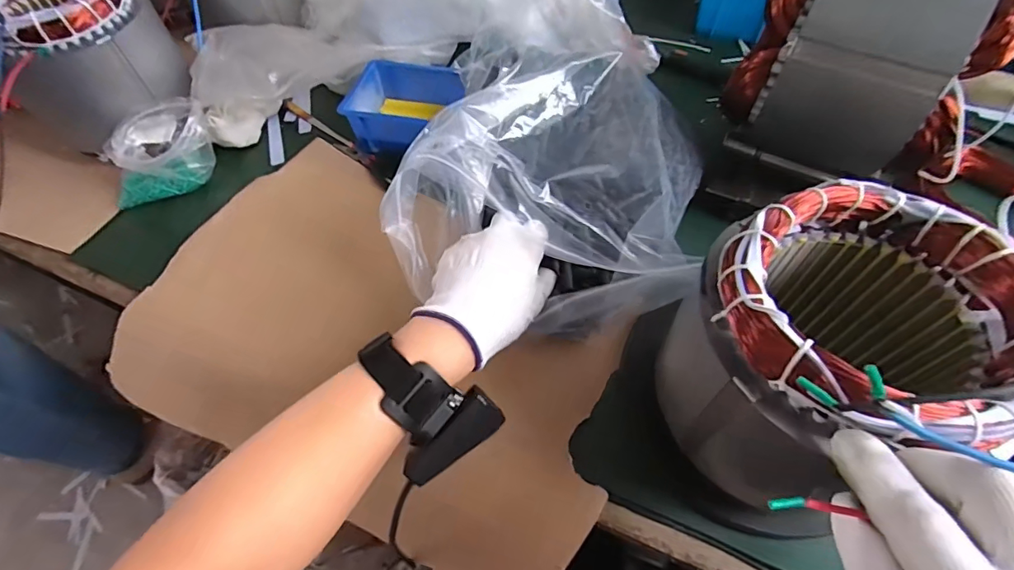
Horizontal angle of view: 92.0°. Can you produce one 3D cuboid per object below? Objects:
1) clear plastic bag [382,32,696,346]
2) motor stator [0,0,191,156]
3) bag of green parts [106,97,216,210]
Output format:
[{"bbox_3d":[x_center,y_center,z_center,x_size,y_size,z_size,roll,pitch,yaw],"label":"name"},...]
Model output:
[{"bbox_3d":[0.041,-0.094,0.414,0.229,0.107,0.249,12,58,11],"label":"clear plastic bag"},{"bbox_3d":[-0.440,-0.243,0.516,0.147,0.138,0.147,-36,62,-19],"label":"motor stator"},{"bbox_3d":[-0.360,-0.138,0.500,0.115,0.059,0.079,-36,62,-19],"label":"bag of green parts"}]

